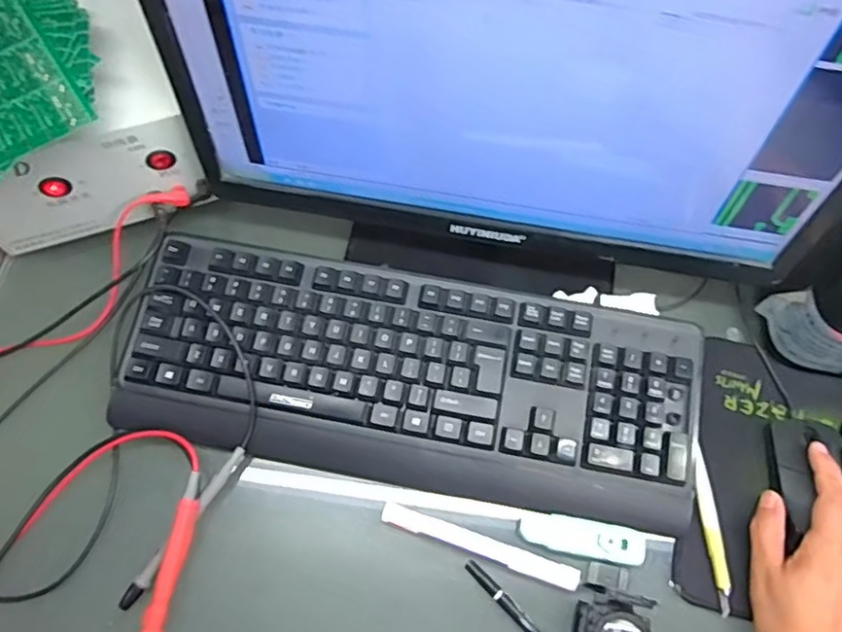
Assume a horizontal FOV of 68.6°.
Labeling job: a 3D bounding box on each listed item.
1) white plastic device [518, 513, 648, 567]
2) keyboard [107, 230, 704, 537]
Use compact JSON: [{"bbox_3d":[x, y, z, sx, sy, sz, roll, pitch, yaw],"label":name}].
[{"bbox_3d":[0.115,0.158,0.441,0.086,0.013,0.025,12,68,3],"label":"white plastic device"},{"bbox_3d":[-0.009,0.046,0.471,0.424,0.036,0.154,11,68,2],"label":"keyboard"}]

